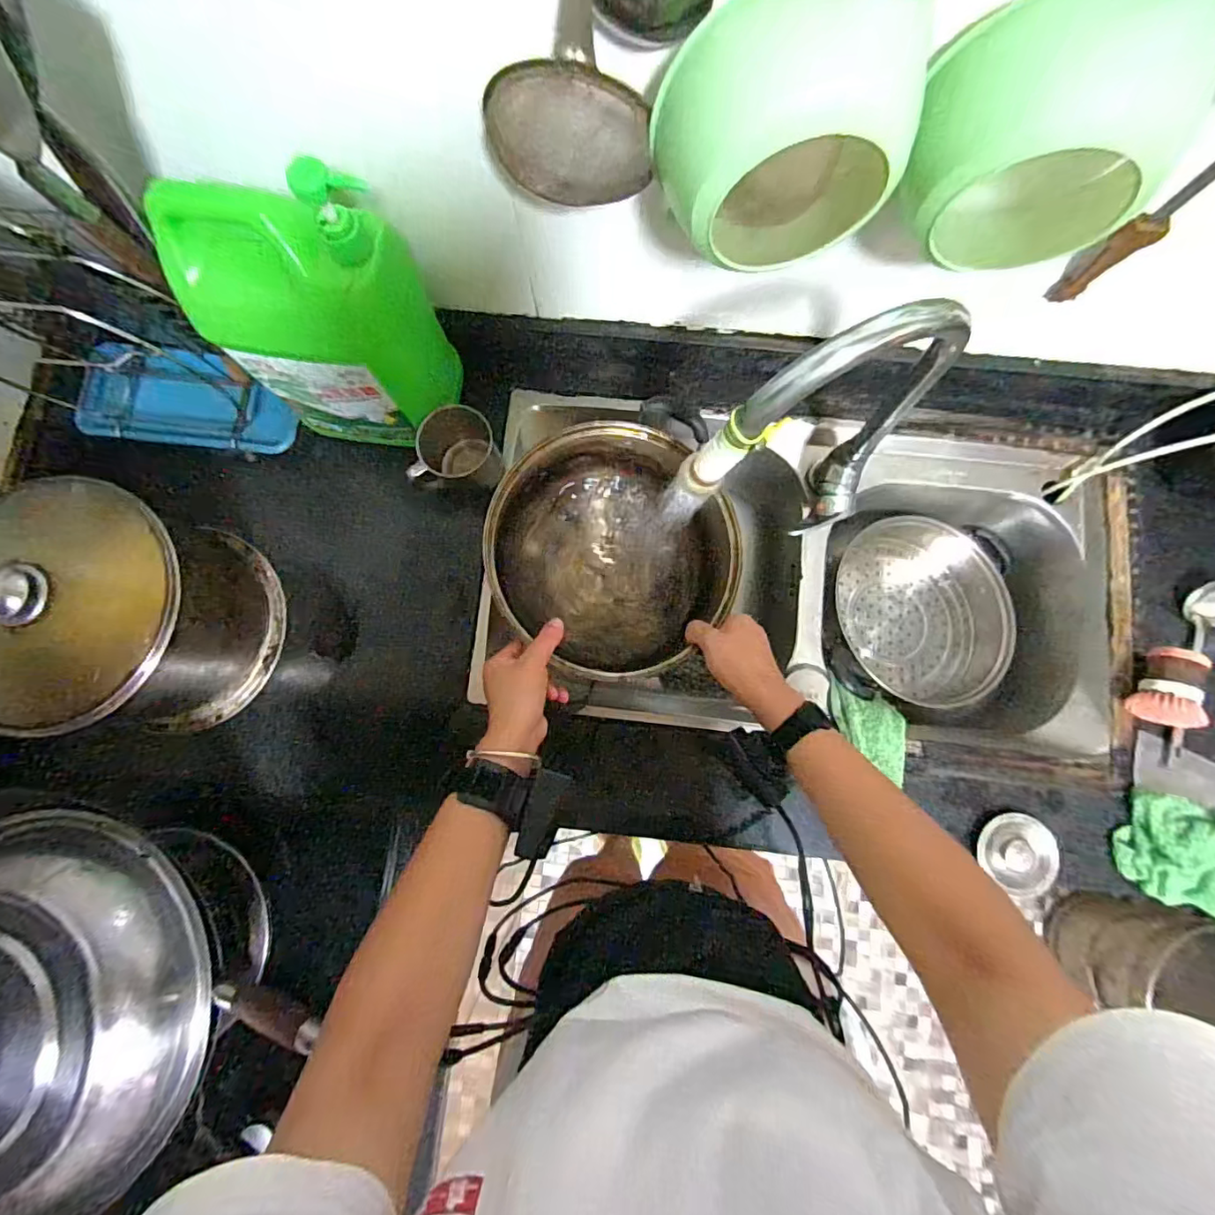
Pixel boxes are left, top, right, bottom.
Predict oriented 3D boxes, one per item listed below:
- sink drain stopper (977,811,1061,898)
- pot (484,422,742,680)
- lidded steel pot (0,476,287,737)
[{"bbox_3d":[0.440,0.264,0.593,0.080,0.015,0.080,0,82,1],"label":"sink drain stopper"},{"bbox_3d":[0.002,-0.057,0.594,0.220,0.141,0.247,-40,83,-4],"label":"pot"},{"bbox_3d":[-0.474,-0.004,0.561,0.208,0.220,0.181,34,84,5],"label":"lidded steel pot"}]

